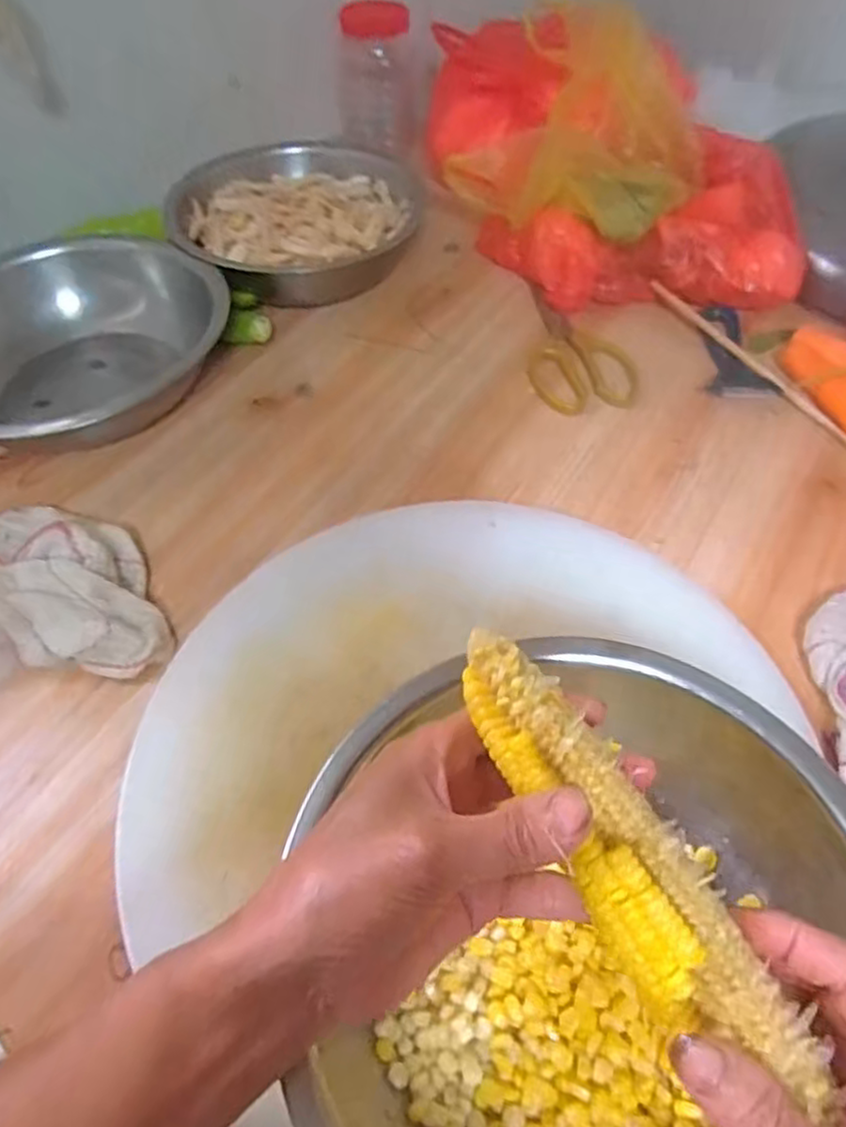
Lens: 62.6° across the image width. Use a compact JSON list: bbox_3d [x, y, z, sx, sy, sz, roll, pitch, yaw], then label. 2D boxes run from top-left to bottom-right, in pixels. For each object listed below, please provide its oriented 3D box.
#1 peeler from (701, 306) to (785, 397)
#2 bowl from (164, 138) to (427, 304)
[{"bbox_3d":[0.312,-0.212,0.691,0.061,0.012,0.129,7,55,7],"label":"peeler"},{"bbox_3d":[-0.141,-0.413,0.803,0.287,0.085,0.239,-30,59,-18],"label":"bowl"}]

